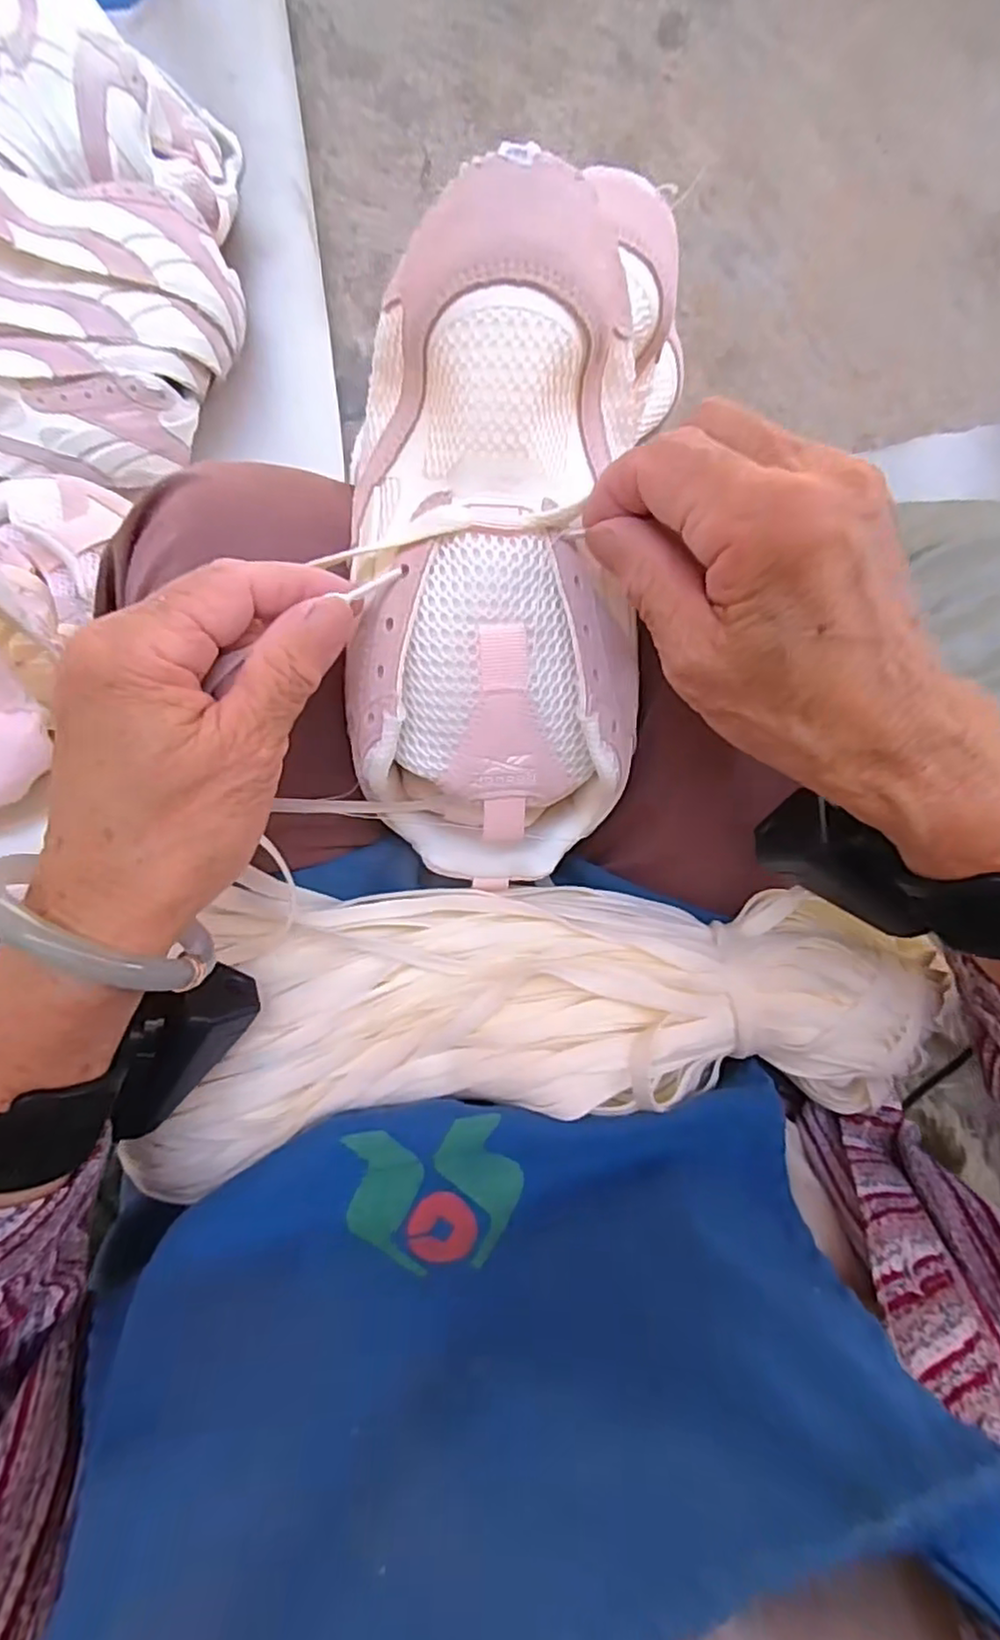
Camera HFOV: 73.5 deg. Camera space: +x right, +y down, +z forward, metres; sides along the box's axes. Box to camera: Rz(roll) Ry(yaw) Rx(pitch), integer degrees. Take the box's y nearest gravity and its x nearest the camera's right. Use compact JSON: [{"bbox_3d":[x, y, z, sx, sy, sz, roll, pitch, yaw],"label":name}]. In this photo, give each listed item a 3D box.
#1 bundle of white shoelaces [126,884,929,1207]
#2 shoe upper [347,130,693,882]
[{"bbox_3d":[0.002,0.082,0.273,0.328,0.051,0.115,-4,100,-5],"label":"bundle of white shoelaces"},{"bbox_3d":[0.003,-0.081,0.235,0.103,0.062,0.225,3,111,-6],"label":"shoe upper"}]

